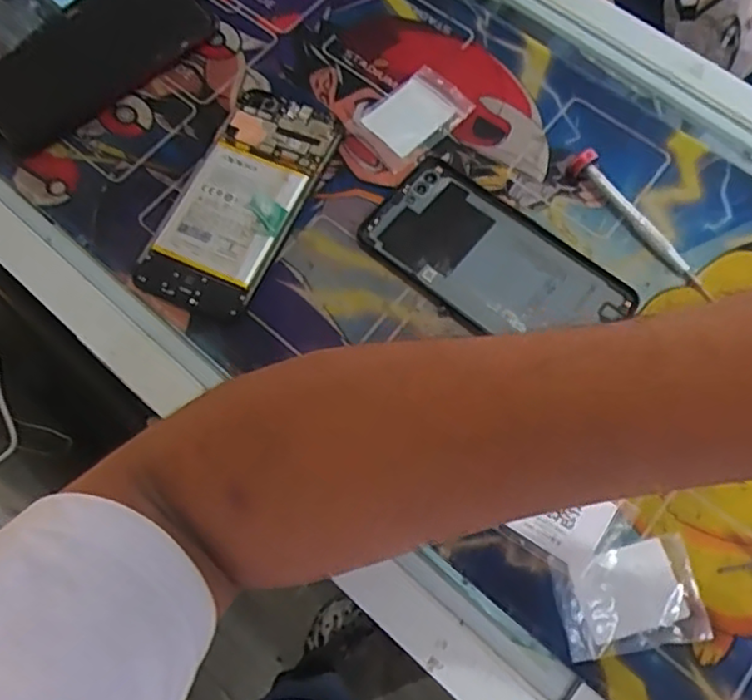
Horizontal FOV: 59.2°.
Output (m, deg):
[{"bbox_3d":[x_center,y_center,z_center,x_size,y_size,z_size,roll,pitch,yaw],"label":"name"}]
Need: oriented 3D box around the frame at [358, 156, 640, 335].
[{"bbox_3d":[0.069,-0.051,0.387,0.149,0.004,0.075,36,76,12],"label":"frame"}]

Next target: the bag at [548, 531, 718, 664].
[{"bbox_3d":[0.124,0.121,0.326,0.071,0.004,0.049,-8,71,-1],"label":"bag"}]

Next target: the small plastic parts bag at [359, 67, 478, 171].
[{"bbox_3d":[0.024,-0.152,0.427,0.070,0.004,0.049,-40,75,-11],"label":"small plastic parts bag"}]

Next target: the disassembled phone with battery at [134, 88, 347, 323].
[{"bbox_3d":[-0.081,-0.094,0.400,0.069,0.013,0.154,24,72,7],"label":"disassembled phone with battery"}]

